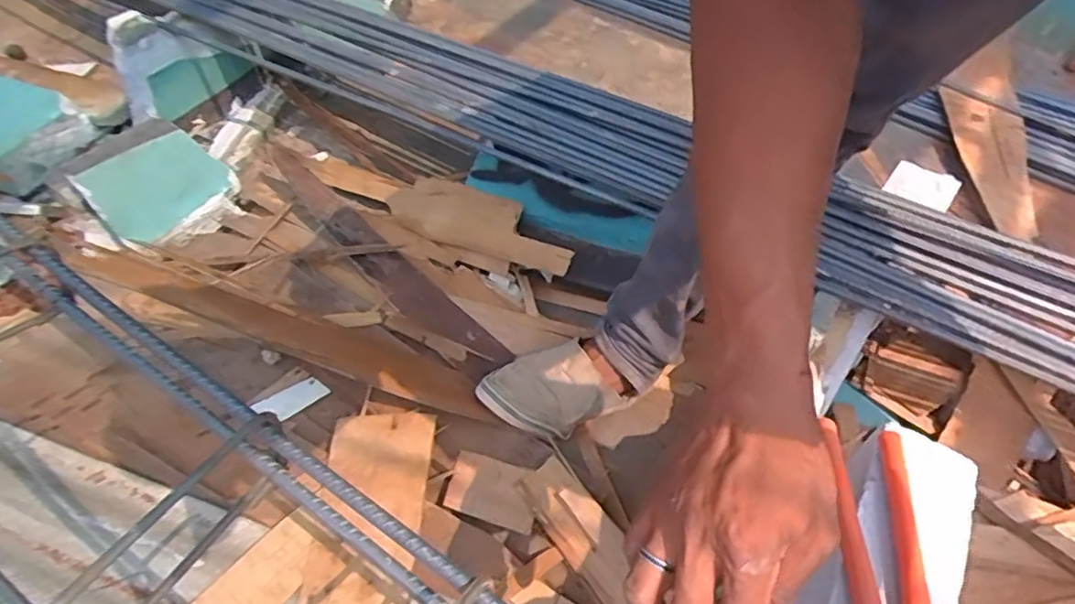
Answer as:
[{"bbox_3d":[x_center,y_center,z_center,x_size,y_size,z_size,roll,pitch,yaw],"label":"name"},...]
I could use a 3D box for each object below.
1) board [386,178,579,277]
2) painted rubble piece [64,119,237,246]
[{"bbox_3d":[-0.084,-0.117,0.915,0.309,0.017,0.098,21,73,24],"label":"board"},{"bbox_3d":[-0.591,-0.186,0.983,0.207,0.057,0.182,36,58,23],"label":"painted rubble piece"}]

